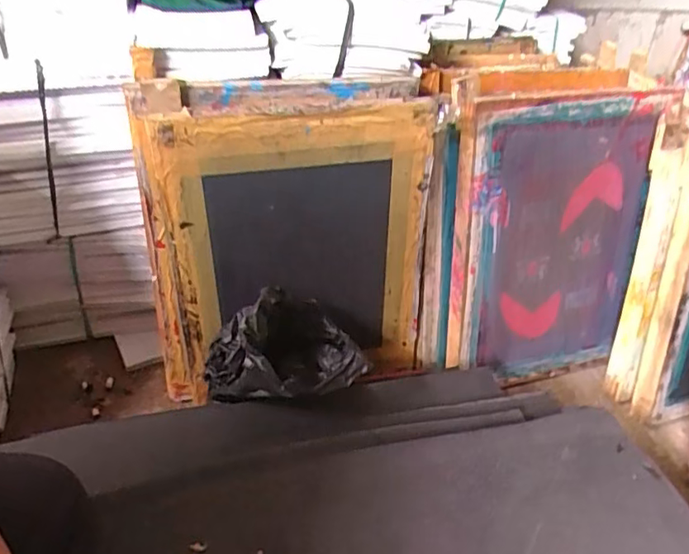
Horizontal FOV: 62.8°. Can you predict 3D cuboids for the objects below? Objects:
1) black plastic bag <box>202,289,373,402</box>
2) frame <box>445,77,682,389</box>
[{"bbox_3d":[-0.077,0.097,0.722,0.182,0.125,0.148,-12,39,-22],"label":"black plastic bag"},{"bbox_3d":[0.305,-0.042,0.859,0.329,0.456,0.032,-4,23,-18],"label":"frame"}]

